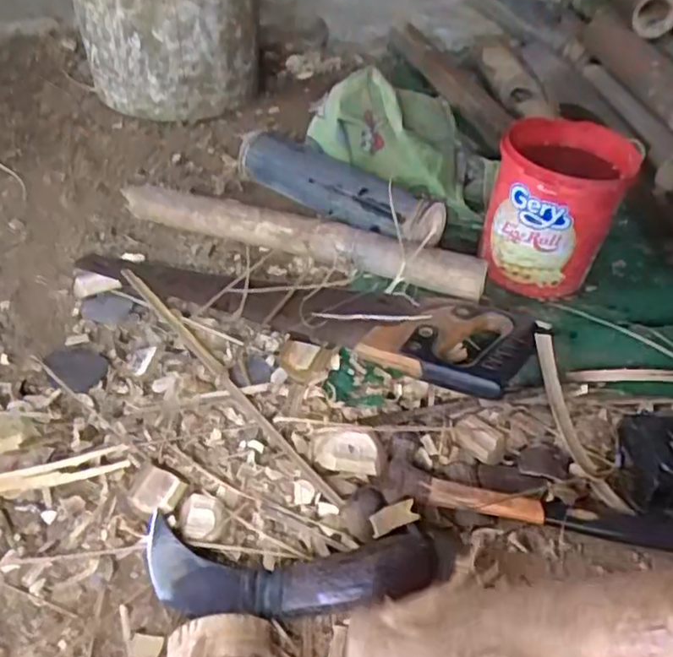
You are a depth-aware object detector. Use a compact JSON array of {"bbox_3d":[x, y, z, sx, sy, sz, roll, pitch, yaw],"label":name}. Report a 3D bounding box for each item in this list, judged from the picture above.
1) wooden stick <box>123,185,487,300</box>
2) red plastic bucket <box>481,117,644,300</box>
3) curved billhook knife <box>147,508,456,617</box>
[{"bbox_3d":[-0.044,-0.112,0.756,0.425,0.035,0.044,14,46,12],"label":"wooden stick"},{"bbox_3d":[0.247,-0.139,0.755,0.128,0.160,0.137,1,45,-1],"label":"red plastic bucket"},{"bbox_3d":[-0.036,0.178,0.494,0.225,0.036,0.068,5,45,3],"label":"curved billhook knife"}]

